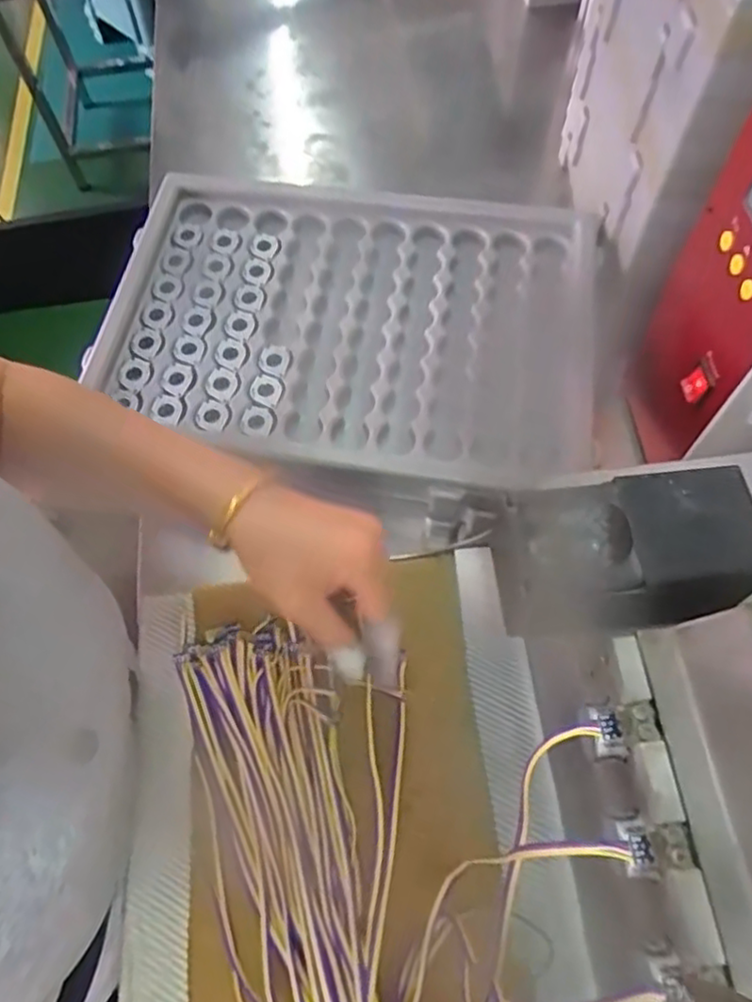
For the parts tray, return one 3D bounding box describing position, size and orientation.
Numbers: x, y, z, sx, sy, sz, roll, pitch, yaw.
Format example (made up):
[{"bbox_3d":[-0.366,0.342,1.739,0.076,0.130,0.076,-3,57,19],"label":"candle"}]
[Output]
[{"bbox_3d":[-0.025,-0.149,0.544,0.395,0.027,0.279,9,65,7],"label":"parts tray"}]

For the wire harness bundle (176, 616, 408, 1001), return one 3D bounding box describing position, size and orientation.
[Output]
[{"bbox_3d":[-0.029,0.219,0.374,0.127,0.057,0.329,-16,58,-5],"label":"wire harness bundle"}]

